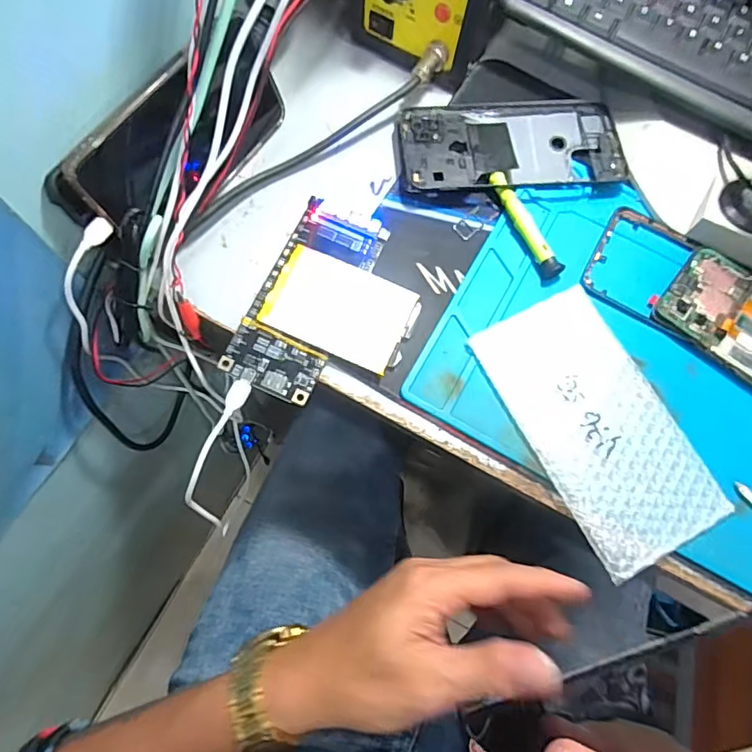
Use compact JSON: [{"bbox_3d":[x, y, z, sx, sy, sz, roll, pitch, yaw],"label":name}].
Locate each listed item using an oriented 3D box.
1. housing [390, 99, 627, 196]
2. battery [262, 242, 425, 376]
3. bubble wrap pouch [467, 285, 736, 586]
[{"bbox_3d":[0.100,-0.176,0.381,0.167,0.015,0.075,-6,73,-5],"label":"housing"},{"bbox_3d":[-0.024,-0.045,0.338,0.090,0.004,0.062,22,78,4],"label":"battery"},{"bbox_3d":[0.141,0.029,0.324,0.091,0.011,0.170,-26,76,-10],"label":"bubble wrap pouch"}]

